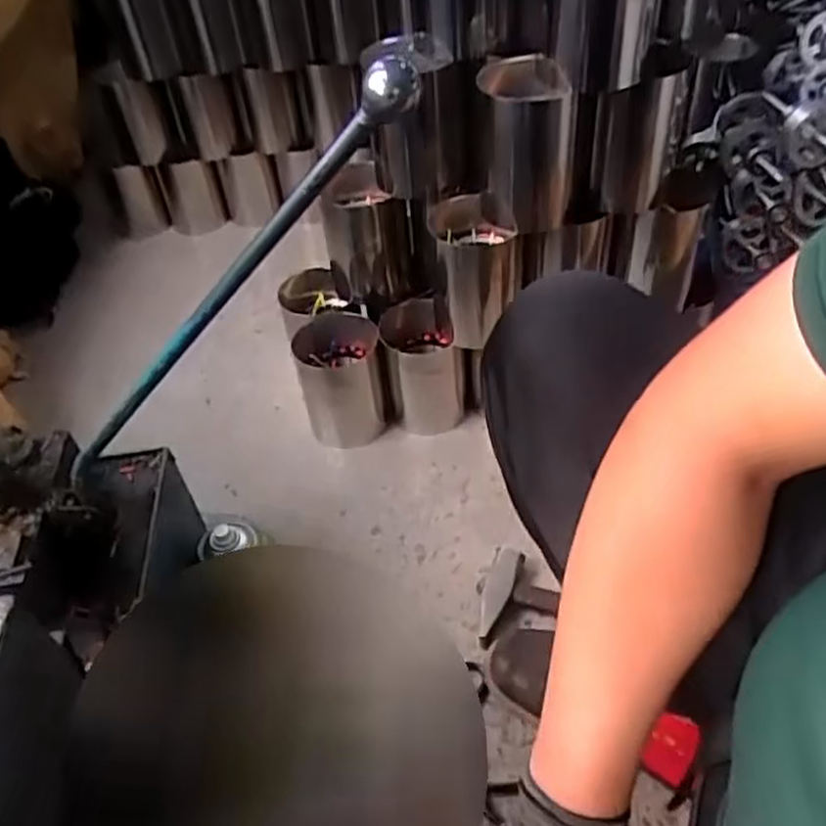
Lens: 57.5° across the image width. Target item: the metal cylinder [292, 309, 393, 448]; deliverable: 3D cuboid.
[{"bbox_3d":[-0.103,-0.046,1.110,0.124,0.162,0.114,-14,46,-7],"label":"metal cylinder"}]

